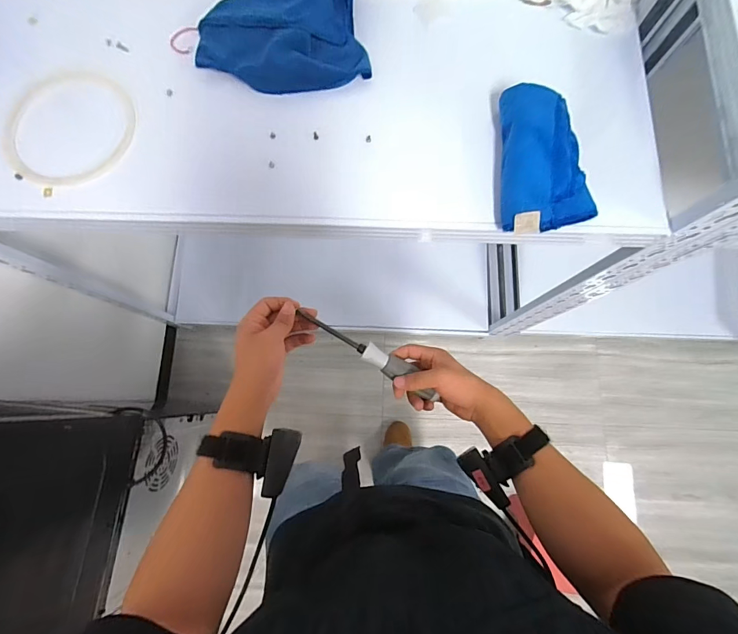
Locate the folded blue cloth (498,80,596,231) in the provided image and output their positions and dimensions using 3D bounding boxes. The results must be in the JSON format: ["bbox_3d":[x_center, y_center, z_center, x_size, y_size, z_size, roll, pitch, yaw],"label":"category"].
[{"bbox_3d":[0.237,-0.213,0.500,0.114,0.049,0.206,0,79,0],"label":"folded blue cloth"}]

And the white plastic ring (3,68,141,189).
[{"bbox_3d":[-0.434,-0.276,0.538,0.184,0.020,0.184,0,79,0],"label":"white plastic ring"}]

